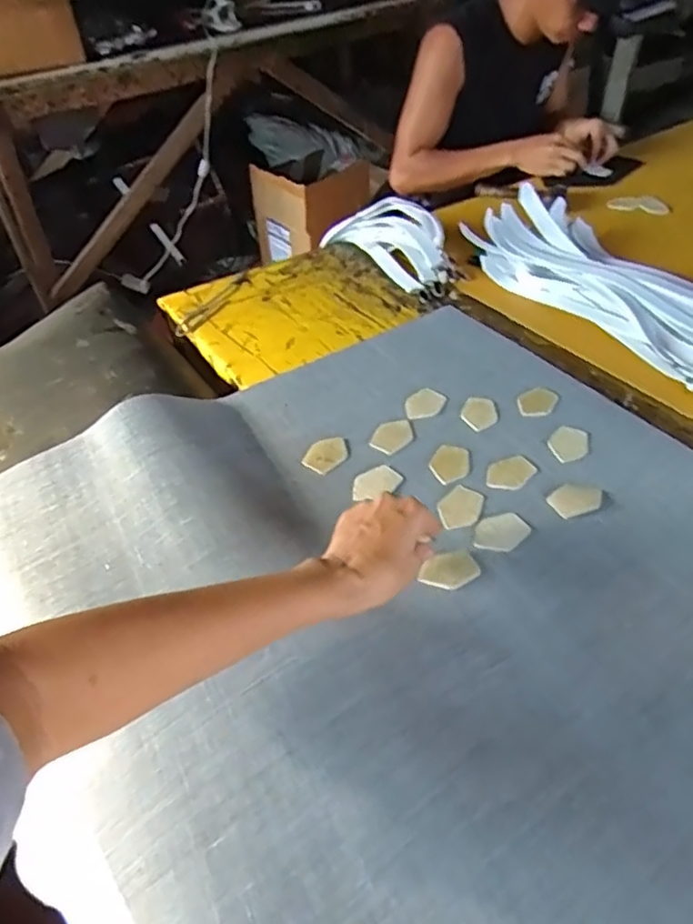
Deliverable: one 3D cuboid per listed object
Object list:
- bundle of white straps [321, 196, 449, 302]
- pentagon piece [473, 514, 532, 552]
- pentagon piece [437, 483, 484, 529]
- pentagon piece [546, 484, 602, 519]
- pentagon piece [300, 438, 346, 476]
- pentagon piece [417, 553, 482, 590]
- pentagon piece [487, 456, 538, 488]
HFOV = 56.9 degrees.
[{"bbox_3d":[0.073,-0.346,0.984,0.107,0.065,0.265,-28,50,-21],"label":"bundle of white straps"},{"bbox_3d":[0.145,0.065,0.600,0.040,0.004,0.055,33,54,31],"label":"pentagon piece"},{"bbox_3d":[0.111,0.044,0.623,0.039,0.004,0.056,33,53,31],"label":"pentagon piece"},{"bbox_3d":[0.225,0.036,0.627,0.053,0.004,0.038,-19,46,-17],"label":"pentagon piece"},{"bbox_3d":[-0.021,-0.008,0.677,0.034,0.008,0.055,24,50,25],"label":"pentagon piece"},{"bbox_3d":[0.091,0.097,0.562,0.055,0.010,0.032,-24,48,-22],"label":"pentagon piece"},{"bbox_3d":[0.168,0.010,0.654,0.038,0.004,0.058,33,54,31],"label":"pentagon piece"}]

